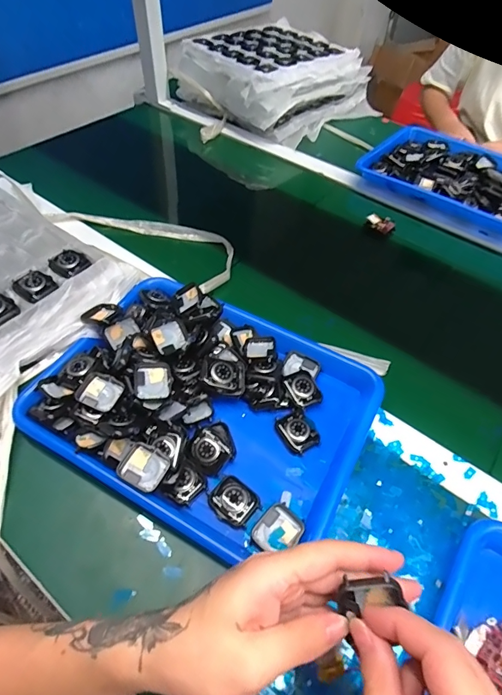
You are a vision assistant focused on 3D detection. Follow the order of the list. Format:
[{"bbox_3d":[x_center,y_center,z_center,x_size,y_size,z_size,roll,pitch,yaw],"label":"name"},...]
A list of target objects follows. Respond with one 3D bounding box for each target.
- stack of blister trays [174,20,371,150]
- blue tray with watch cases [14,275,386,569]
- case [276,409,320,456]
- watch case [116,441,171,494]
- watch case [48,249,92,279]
[{"bbox_3d":[0.053,-0.606,0.906,0.325,0.110,0.321,37,60,23],"label":"stack of blister trays"},{"bbox_3d":[-0.051,0.054,0.439,0.335,0.047,0.249,25,55,16],"label":"blue tray with watch cases"},{"bbox_3d":[0.049,0.091,0.435,0.033,0.013,0.044,-29,59,-22],"label":"case"},{"bbox_3d":[-0.100,0.112,0.378,0.042,0.008,0.036,26,56,17],"label":"watch case"},{"bbox_3d":[-0.222,-0.103,0.492,0.046,0.007,0.038,27,56,17],"label":"watch case"}]

